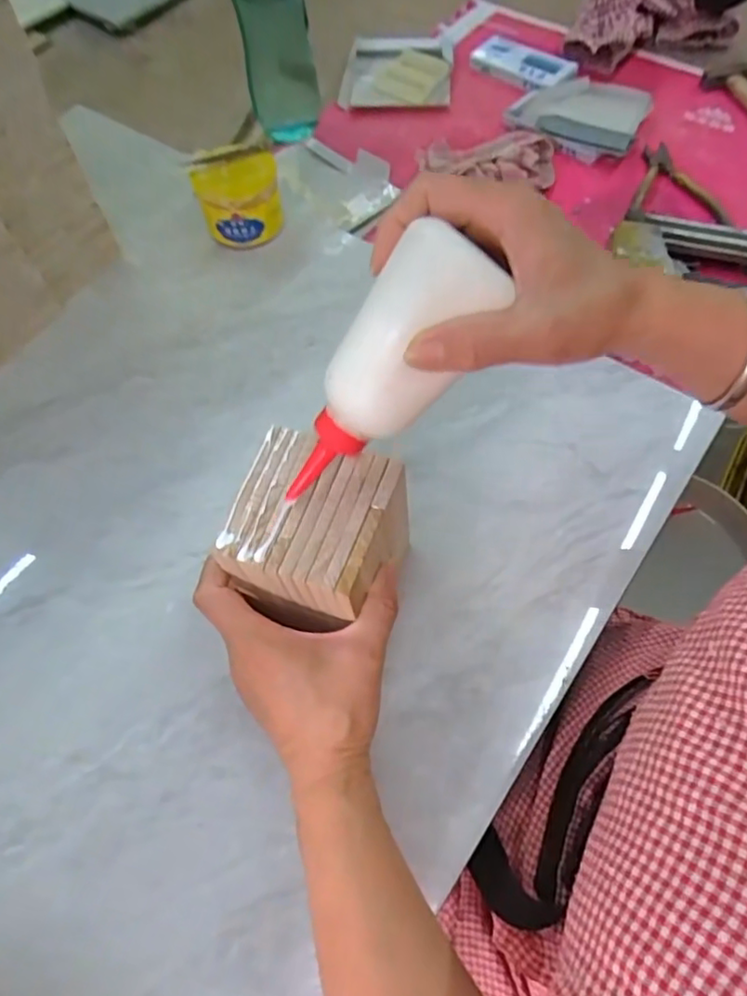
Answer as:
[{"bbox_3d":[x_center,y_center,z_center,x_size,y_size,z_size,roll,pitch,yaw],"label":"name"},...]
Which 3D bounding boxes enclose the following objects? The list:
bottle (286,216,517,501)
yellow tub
[{"bbox_3d":[-0.002,-0.056,0.297,0.037,0.149,0.050,-8,52,-48],"label":"bottle"},{"bbox_3d":[-0.129,-0.288,0.590,0.077,0.074,0.072,-16,62,-8],"label":"yellow tub"}]

